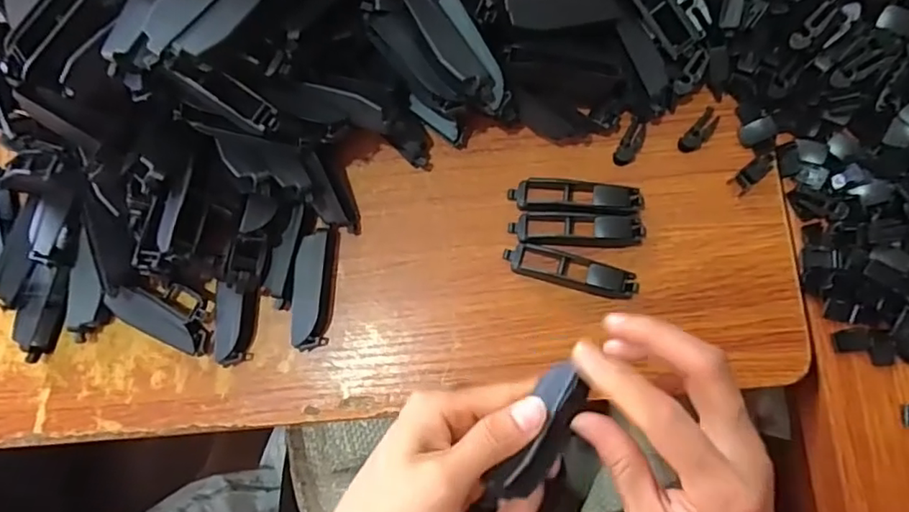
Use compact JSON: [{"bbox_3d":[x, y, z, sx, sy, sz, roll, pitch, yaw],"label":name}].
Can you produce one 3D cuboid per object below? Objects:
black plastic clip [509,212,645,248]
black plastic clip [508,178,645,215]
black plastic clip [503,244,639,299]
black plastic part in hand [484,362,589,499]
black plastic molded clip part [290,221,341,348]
[{"bbox_3d":[0.074,-0.015,0.342,0.079,0.014,0.020,2,81,3],"label":"black plastic clip"},{"bbox_3d":[0.073,-0.034,0.344,0.078,0.015,0.020,6,81,4],"label":"black plastic clip"},{"bbox_3d":[0.069,0.010,0.339,0.079,0.015,0.018,16,82,5],"label":"black plastic clip"},{"bbox_3d":[0.040,0.082,0.263,0.022,0.019,0.066,30,80,7],"label":"black plastic part in hand"},{"bbox_3d":[-0.083,0.019,0.346,0.020,0.017,0.072,2,81,3],"label":"black plastic molded clip part"}]

